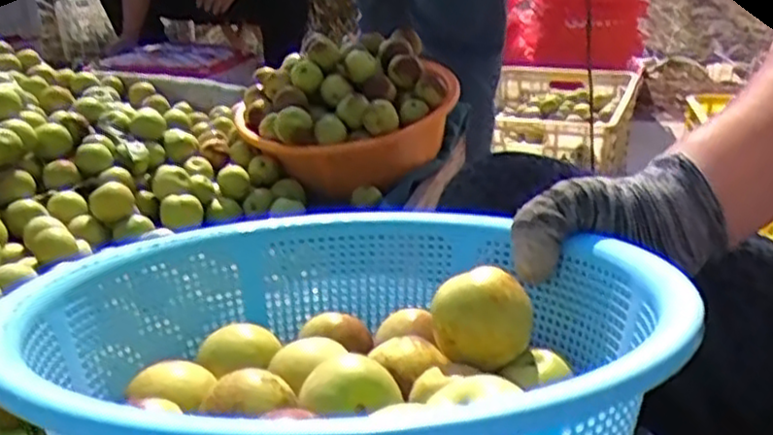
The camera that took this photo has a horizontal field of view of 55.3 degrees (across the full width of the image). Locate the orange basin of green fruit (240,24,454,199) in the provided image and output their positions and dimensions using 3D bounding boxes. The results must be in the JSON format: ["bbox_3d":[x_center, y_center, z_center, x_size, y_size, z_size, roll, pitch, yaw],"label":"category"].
[{"bbox_3d":[-0.053,-0.123,0.851,0.215,0.134,0.201,-1,25,0],"label":"orange basin of green fruit"}]

